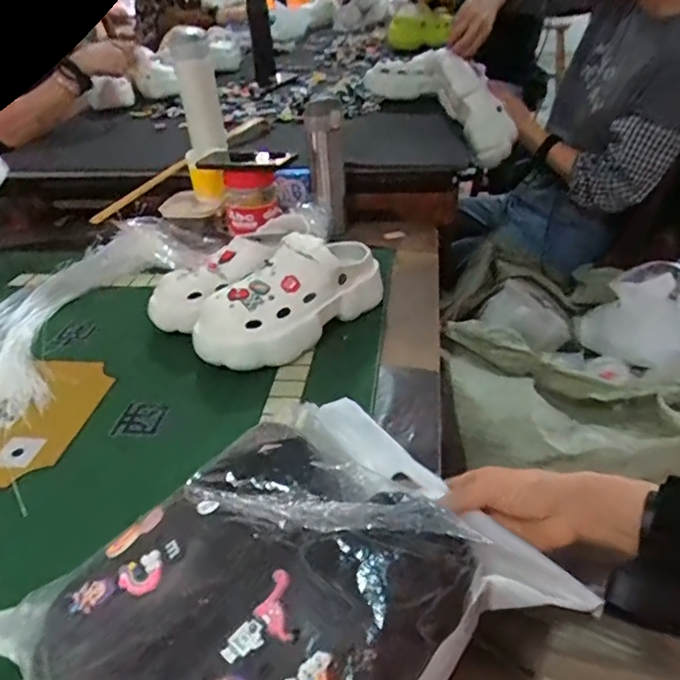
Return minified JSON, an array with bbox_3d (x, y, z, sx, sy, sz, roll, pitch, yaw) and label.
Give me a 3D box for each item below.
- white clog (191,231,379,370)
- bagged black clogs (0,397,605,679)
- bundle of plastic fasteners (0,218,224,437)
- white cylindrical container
[{"bbox_3d":[-0.062,-0.061,0.754,0.102,0.117,0.261,25,45,35],"label":"white clog"},{"bbox_3d":[-0.033,0.162,0.383,0.300,0.075,0.231,-29,42,-30],"label":"bagged black clogs"},{"bbox_3d":[-0.389,-0.067,0.861,0.270,0.035,0.520,10,38,19],"label":"bundle of plastic fasteners"},{"bbox_3d":[-0.250,-0.423,1.015,0.067,0.208,0.071,-11,36,-9],"label":"white cylindrical container"}]

